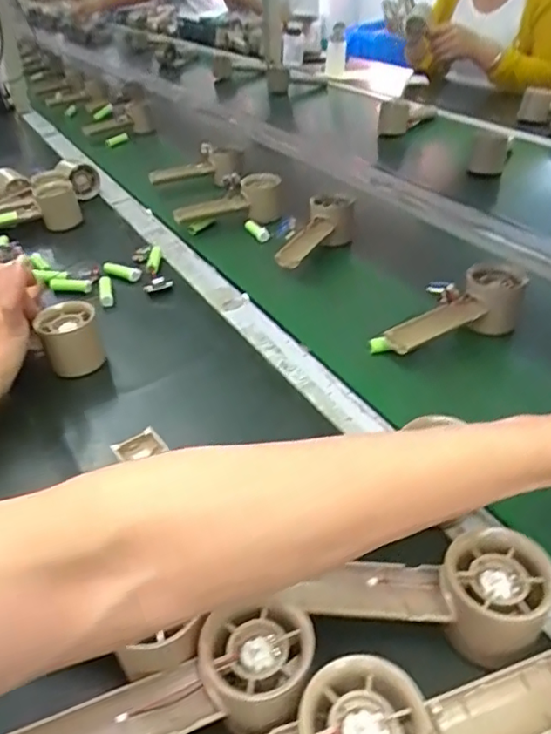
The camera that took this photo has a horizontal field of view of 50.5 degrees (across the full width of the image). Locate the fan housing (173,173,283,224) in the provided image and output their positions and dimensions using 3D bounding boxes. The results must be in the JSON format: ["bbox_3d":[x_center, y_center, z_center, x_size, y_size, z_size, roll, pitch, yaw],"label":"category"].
[{"bbox_3d":[-0.060,-0.231,0.843,0.159,0.074,0.056,-24,41,-21],"label":"fan housing"}]

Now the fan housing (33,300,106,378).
[{"bbox_3d":[-0.204,-0.030,0.581,0.056,0.053,0.053,-19,39,-15],"label":"fan housing"}]

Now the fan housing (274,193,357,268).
[{"bbox_3d":[0.052,-0.156,0.743,0.060,0.067,0.147,11,41,21],"label":"fan housing"}]

